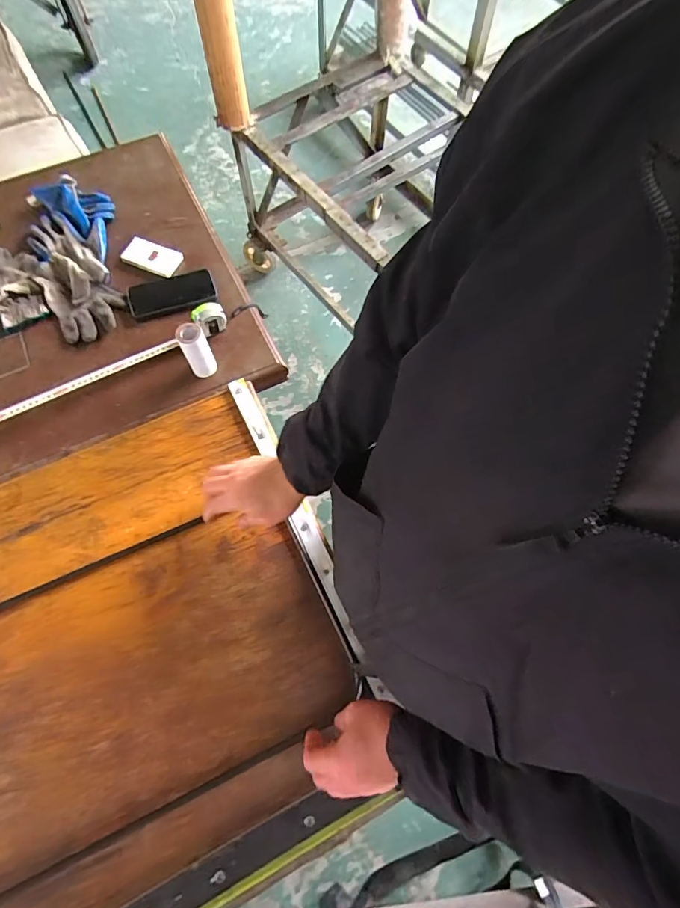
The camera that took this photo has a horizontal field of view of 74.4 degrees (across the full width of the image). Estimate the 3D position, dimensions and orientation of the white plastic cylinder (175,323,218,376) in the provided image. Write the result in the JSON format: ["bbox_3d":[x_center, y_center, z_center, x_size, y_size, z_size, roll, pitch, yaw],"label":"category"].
[{"bbox_3d":[-0.235,-0.169,0.742,0.044,0.099,0.038,-27,72,-10],"label":"white plastic cylinder"}]

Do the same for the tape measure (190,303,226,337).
[{"bbox_3d":[-0.228,-0.235,0.790,0.051,0.055,0.032,-29,72,-11],"label":"tape measure"}]

